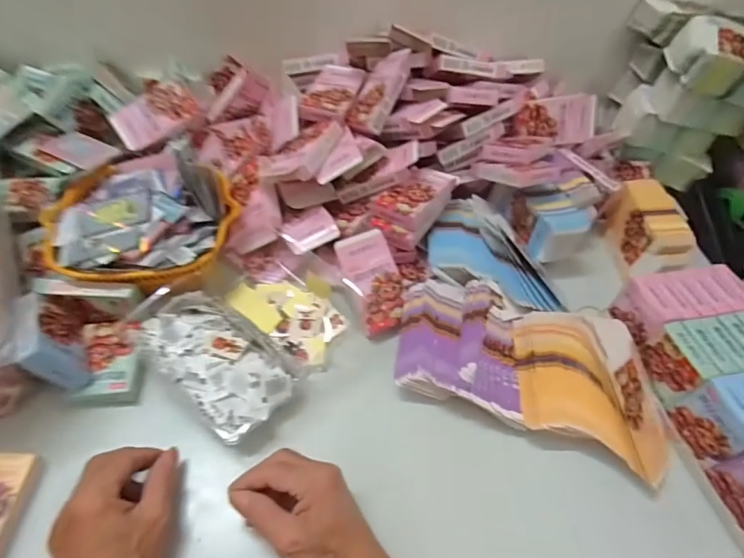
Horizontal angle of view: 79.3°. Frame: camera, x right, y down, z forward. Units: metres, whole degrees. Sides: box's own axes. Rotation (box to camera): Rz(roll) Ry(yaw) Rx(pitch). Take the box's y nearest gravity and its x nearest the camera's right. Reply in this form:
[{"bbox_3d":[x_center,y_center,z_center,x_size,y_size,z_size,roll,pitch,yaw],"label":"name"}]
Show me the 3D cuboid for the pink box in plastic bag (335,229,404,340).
[{"bbox_3d":[0.005,0.003,0.550,0.067,0.010,0.123,-21,88,-23],"label":"pink box in plastic bag"}]

